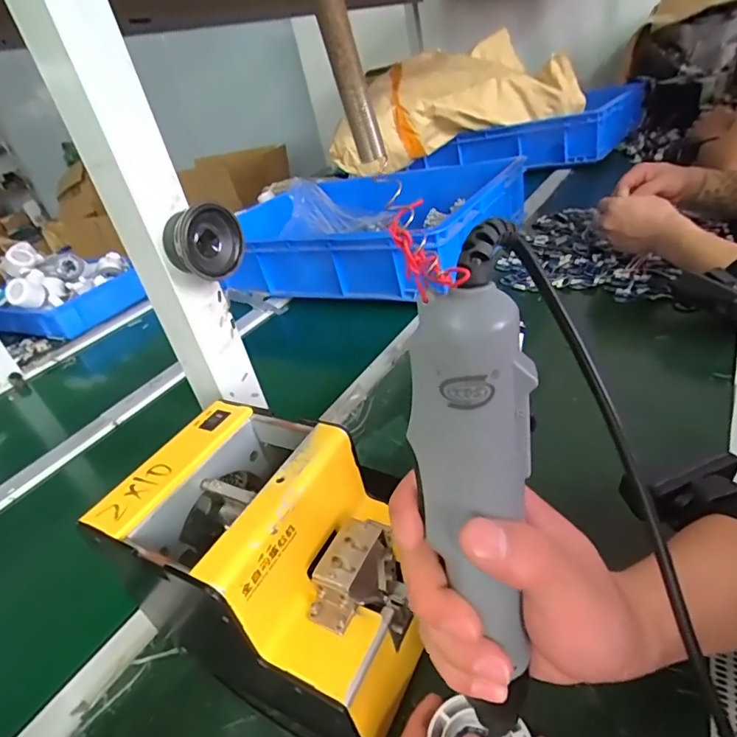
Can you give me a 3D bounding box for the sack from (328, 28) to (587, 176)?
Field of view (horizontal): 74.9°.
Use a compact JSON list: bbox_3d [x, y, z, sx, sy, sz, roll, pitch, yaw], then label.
[{"bbox_3d":[0.229,-0.745,1.376,0.697,0.260,0.295,-13,31,2],"label":"sack"}]

